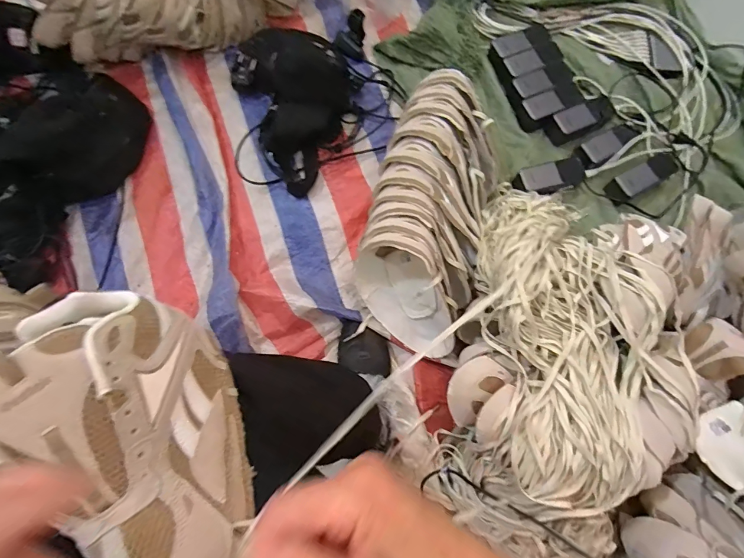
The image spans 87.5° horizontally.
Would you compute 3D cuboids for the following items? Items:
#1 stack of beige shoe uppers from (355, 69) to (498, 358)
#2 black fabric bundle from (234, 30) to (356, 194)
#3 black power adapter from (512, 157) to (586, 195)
[{"bbox_3d":[0.109,-0.127,0.712,0.215,0.133,0.494,16,77,3],"label":"stack of beige shoe uppers"},{"bbox_3d":[-0.160,-0.381,0.789,0.239,0.122,0.364,-21,78,-6],"label":"black fabric bundle"},{"bbox_3d":[0.357,-0.202,0.776,0.140,0.045,0.062,-12,77,-4],"label":"black power adapter"}]

